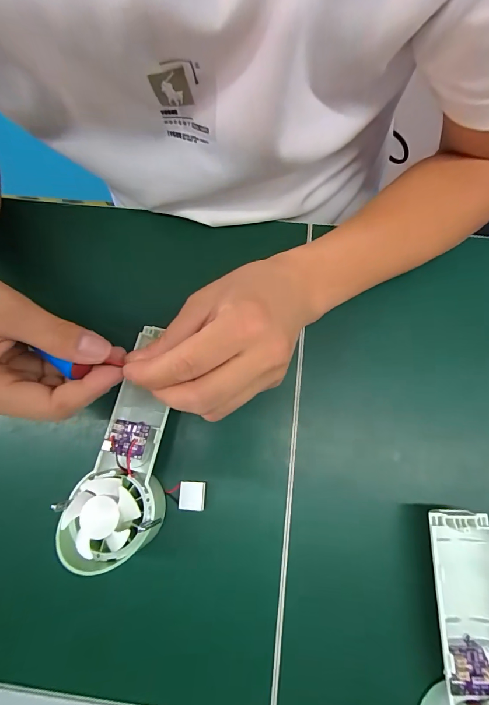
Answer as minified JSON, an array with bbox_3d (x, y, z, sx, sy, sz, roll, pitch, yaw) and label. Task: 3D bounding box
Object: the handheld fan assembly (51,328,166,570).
[{"bbox_3d":[-0.085,0.064,0.259,0.063,0.024,0.170,6,64,3],"label":"handheld fan assembly"}]

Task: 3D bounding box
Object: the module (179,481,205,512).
[{"bbox_3d":[-0.040,0.111,0.267,0.022,0.004,0.020,-7,65,22],"label":"module"}]

